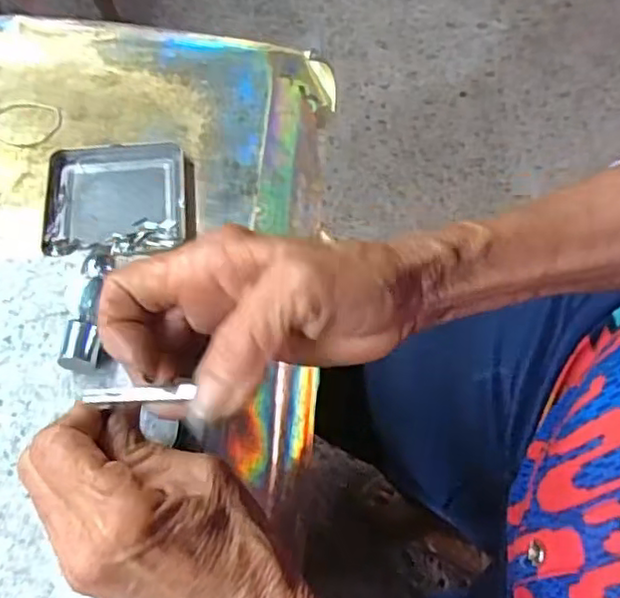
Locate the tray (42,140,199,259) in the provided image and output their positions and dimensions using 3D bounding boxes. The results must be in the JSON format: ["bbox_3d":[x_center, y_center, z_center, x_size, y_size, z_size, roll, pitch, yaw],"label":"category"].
[{"bbox_3d":[-0.137,-0.074,0.472,0.104,0.010,0.094,-5,58,-3],"label":"tray"}]

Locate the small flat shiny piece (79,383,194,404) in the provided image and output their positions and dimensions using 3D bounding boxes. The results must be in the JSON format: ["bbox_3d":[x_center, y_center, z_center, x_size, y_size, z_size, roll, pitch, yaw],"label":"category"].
[{"bbox_3d":[-0.063,0.034,0.237,0.042,0.004,0.005,-3,57,11],"label":"small flat shiny piece"}]

